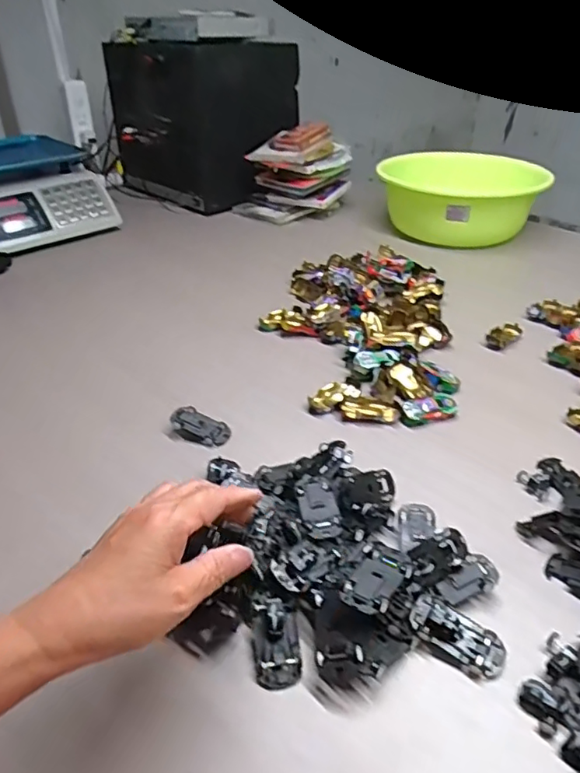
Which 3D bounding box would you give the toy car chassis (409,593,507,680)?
[{"bbox_3d":[0.116,0.173,0.389,0.065,0.018,0.033,19,38,27],"label":"toy car chassis"}]

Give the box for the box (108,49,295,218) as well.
[{"bbox_3d":[-0.191,-0.601,1.259,0.313,0.301,0.351,-24,40,-31],"label":"box"}]

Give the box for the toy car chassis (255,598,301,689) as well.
[{"bbox_3d":[-0.009,0.175,0.384,0.029,0.021,0.055,-4,34,-4],"label":"toy car chassis"}]

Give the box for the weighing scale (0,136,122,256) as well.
[{"bbox_3d":[-0.555,-0.379,1.101,0.369,0.138,0.365,-28,42,-35],"label":"weighing scale"}]

